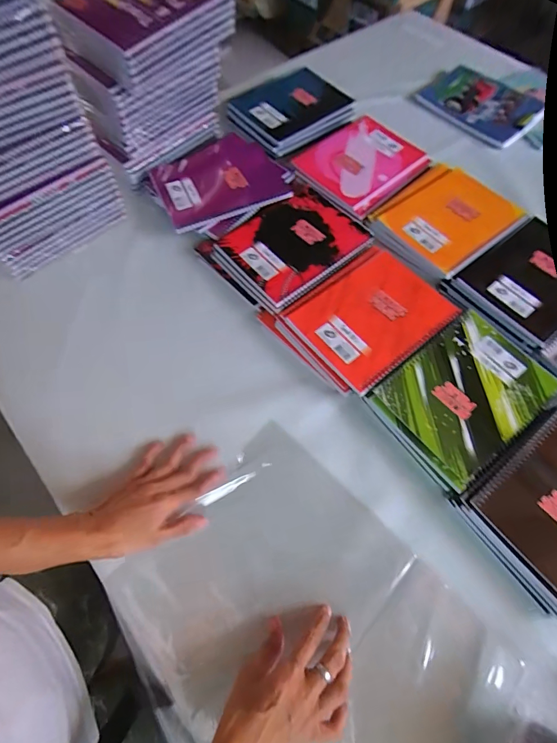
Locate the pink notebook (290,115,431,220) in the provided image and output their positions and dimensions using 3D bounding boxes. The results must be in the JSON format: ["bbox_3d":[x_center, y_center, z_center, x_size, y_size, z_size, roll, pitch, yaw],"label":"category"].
[{"bbox_3d":[0.145,-0.366,0.671,0.171,0.021,0.210,39,69,16],"label":"pink notebook"}]

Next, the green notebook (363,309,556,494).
[{"bbox_3d":[0.241,0.024,0.496,0.216,0.008,0.150,-36,70,-17],"label":"green notebook"}]

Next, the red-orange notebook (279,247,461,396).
[{"bbox_3d":[0.131,-0.083,0.542,0.201,0.009,0.163,-38,71,-18],"label":"red-orange notebook"}]

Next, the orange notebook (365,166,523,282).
[{"bbox_3d":[0.271,-0.256,0.631,0.218,0.014,0.171,-40,71,-19],"label":"orange notebook"}]

